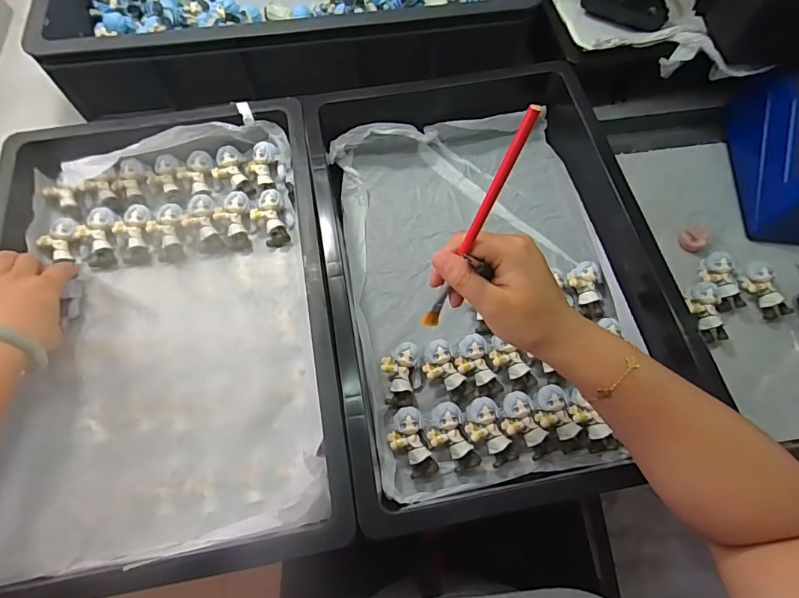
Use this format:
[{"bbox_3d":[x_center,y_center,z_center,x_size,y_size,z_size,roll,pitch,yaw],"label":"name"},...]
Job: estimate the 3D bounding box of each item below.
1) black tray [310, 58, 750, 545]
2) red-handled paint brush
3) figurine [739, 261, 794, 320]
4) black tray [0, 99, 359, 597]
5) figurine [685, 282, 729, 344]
[{"bbox_3d":[0.087,-0.058,0.488,0.324,0.104,0.497,-8,66,-4],"label":"black tray"},{"bbox_3d":[0.046,-0.040,0.287,0.009,0.166,0.007,34,42,13],"label":"red-handled paint brush"},{"bbox_3d":[0.407,-0.015,0.507,0.044,0.021,0.069,1,66,0],"label":"figurine"},{"bbox_3d":[-0.215,0.018,0.427,0.289,0.077,0.429,-10,64,-8],"label":"black tray"},{"bbox_3d":[0.330,0.013,0.492,0.029,0.023,0.064,-6,78,-6],"label":"figurine"}]

